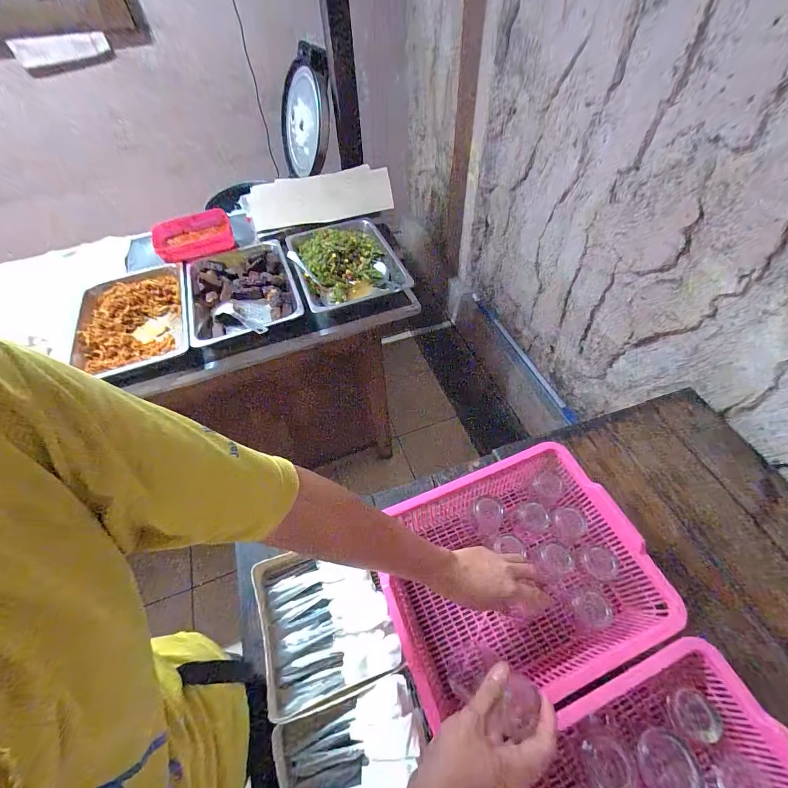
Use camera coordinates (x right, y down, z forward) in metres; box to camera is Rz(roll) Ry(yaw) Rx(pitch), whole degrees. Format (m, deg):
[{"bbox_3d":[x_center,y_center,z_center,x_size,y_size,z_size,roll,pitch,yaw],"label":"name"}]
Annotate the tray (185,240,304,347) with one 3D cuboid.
[{"bbox_3d":[-0.391,-0.268,0.911,0.259,0.059,0.373,-18,56,-11],"label":"tray"}]

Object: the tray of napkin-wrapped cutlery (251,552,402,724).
[{"bbox_3d":[-0.119,0.350,0.563,0.201,0.044,0.218,-19,56,-11],"label":"tray of napkin-wrapped cutlery"}]

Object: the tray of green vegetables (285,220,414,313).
[{"bbox_3d":[-0.130,-0.353,0.951,0.265,0.054,0.354,-20,56,-12],"label":"tray of green vegetables"}]

